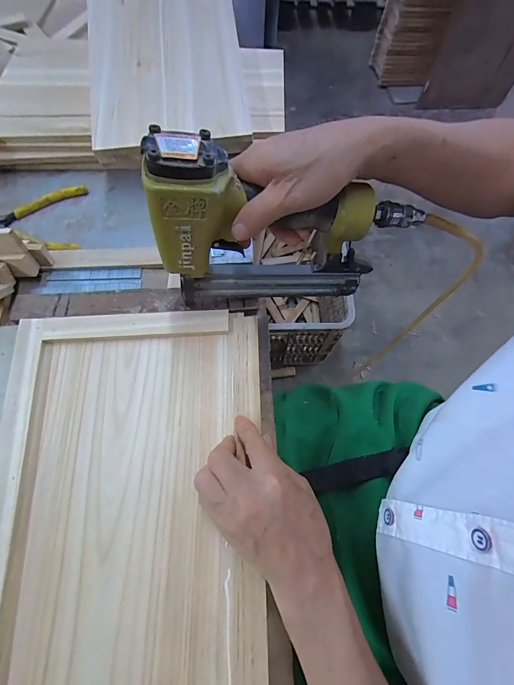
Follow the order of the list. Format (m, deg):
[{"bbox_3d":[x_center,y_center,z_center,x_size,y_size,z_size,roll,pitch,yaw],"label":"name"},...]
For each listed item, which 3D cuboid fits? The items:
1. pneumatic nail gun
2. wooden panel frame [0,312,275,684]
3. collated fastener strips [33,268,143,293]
[{"bbox_3d":[0.033,-0.104,0.299,0.235,0.176,0.051,-7,68,-4],"label":"pneumatic nail gun"},{"bbox_3d":[-0.132,0.174,0.274,0.278,0.020,0.431,-2,67,-2],"label":"wooden panel frame"},{"bbox_3d":[-0.205,-0.076,0.390,0.119,0.004,0.032,-3,68,-3],"label":"collated fastener strips"}]

